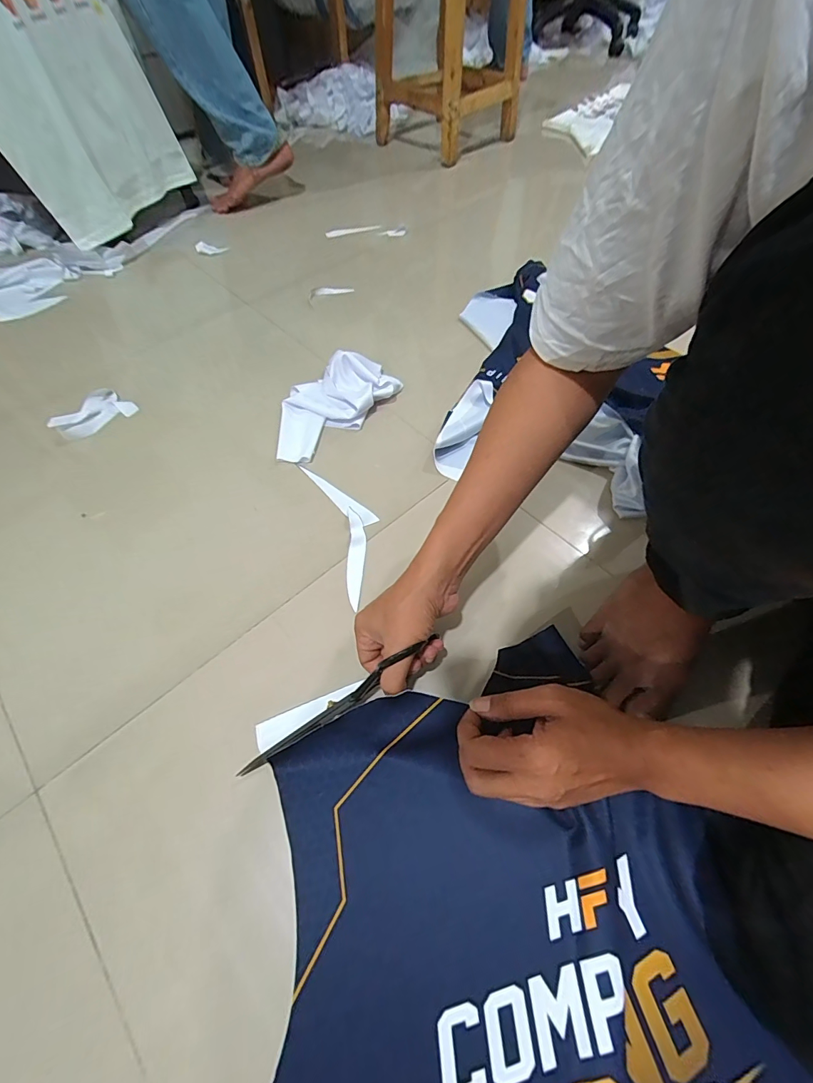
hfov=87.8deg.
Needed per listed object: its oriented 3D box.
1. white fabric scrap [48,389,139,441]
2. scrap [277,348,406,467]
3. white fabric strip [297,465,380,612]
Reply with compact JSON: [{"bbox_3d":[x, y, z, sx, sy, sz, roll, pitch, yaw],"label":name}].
[{"bbox_3d":[-0.502,-0.202,0.676,0.086,0.018,0.107,32,63,19],"label":"white fabric scrap"},{"bbox_3d":[-0.126,-0.229,0.674,0.129,0.052,0.243,38,65,21],"label":"scrap"},{"bbox_3d":[-0.078,-0.027,0.571,0.069,0.005,0.234,-19,60,-11],"label":"white fabric strip"}]

